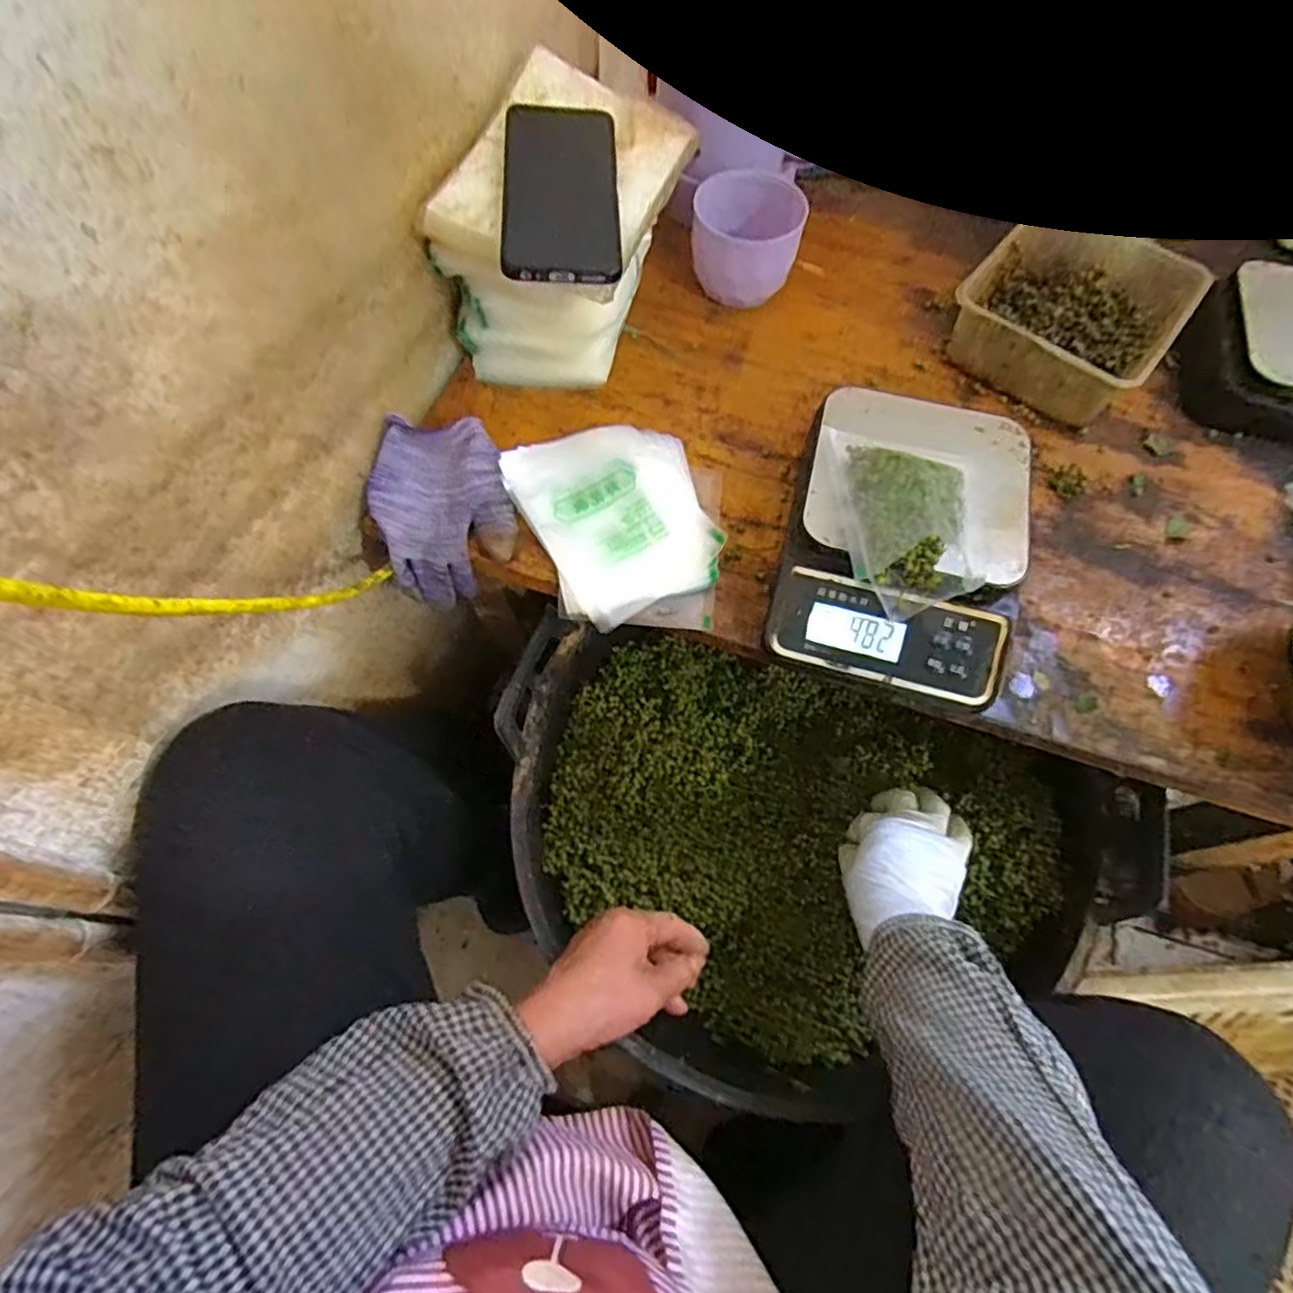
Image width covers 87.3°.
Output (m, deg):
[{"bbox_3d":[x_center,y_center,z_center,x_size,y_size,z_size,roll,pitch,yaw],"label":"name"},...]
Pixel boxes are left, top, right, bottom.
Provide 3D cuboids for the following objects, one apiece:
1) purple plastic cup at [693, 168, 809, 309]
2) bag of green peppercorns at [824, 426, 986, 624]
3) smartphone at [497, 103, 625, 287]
[{"bbox_3d":[0.086,-0.351,0.588,0.092,0.072,0.093,0,66,0],"label":"purple plastic cup"},{"bbox_3d":[0.162,-0.084,0.417,0.093,0.033,0.129,8,66,3],"label":"bag of green peppercorns"},{"bbox_3d":[-0.057,-0.310,0.458,0.073,0.016,0.165,-2,66,-1],"label":"smartphone"}]

